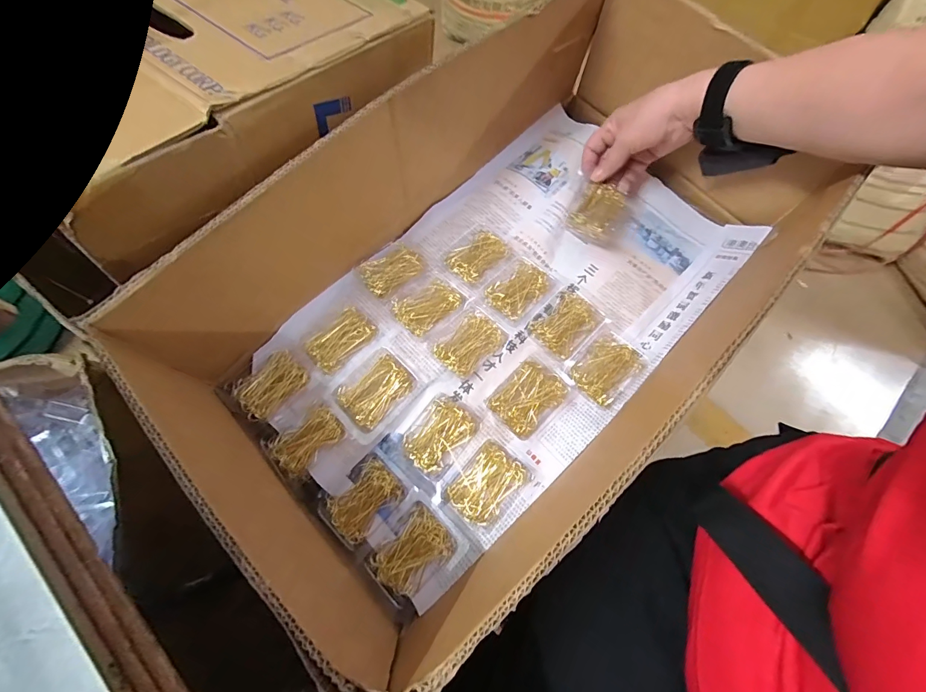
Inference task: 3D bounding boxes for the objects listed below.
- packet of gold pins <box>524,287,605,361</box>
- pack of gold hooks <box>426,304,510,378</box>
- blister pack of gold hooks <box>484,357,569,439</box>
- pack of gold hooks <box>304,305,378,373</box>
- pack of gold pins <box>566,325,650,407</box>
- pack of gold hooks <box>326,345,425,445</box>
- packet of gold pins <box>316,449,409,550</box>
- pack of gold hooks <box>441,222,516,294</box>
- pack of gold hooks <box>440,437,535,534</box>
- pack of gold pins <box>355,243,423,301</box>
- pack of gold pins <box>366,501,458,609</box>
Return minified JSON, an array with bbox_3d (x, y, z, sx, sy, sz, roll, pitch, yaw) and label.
[{"bbox_3d":[0.115,-0.028,0.441,0.080,0.008,0.062,-43,77,-15],"label":"packet of gold pins"},{"bbox_3d":[0.004,-0.005,0.425,0.057,0.024,0.073,42,75,12],"label":"pack of gold hooks"},{"bbox_3d":[0.066,0.053,0.409,0.057,0.020,0.075,42,75,12],"label":"blister pack of gold hooks"},{"bbox_3d":[-0.132,-0.007,0.430,0.043,0.017,0.071,40,74,11],"label":"pack of gold hooks"},{"bbox_3d":[0.154,0.021,0.419,0.058,0.017,0.082,42,75,12],"label":"pack of gold pins"},{"bbox_3d":[-0.093,0.044,0.404,0.067,0.015,0.086,39,74,11],"label":"pack of gold hooks"},{"bbox_3d":[-0.097,0.147,0.387,0.056,0.027,0.078,43,75,12],"label":"packet of gold pins"},{"bbox_3d":[0.018,-0.113,0.468,0.071,0.020,0.084,43,75,12],"label":"pack of gold hooks"},{"bbox_3d":[0.024,0.134,0.382,0.059,0.019,0.077,38,74,11],"label":"pack of gold hooks"},{"bbox_3d":[-0.084,-0.091,0.459,0.072,0.010,0.052,-41,77,-14],"label":"pack of gold pins"},{"bbox_3d":[-0.047,0.192,0.368,0.054,0.026,0.077,41,75,12],"label":"pack of gold pins"}]

